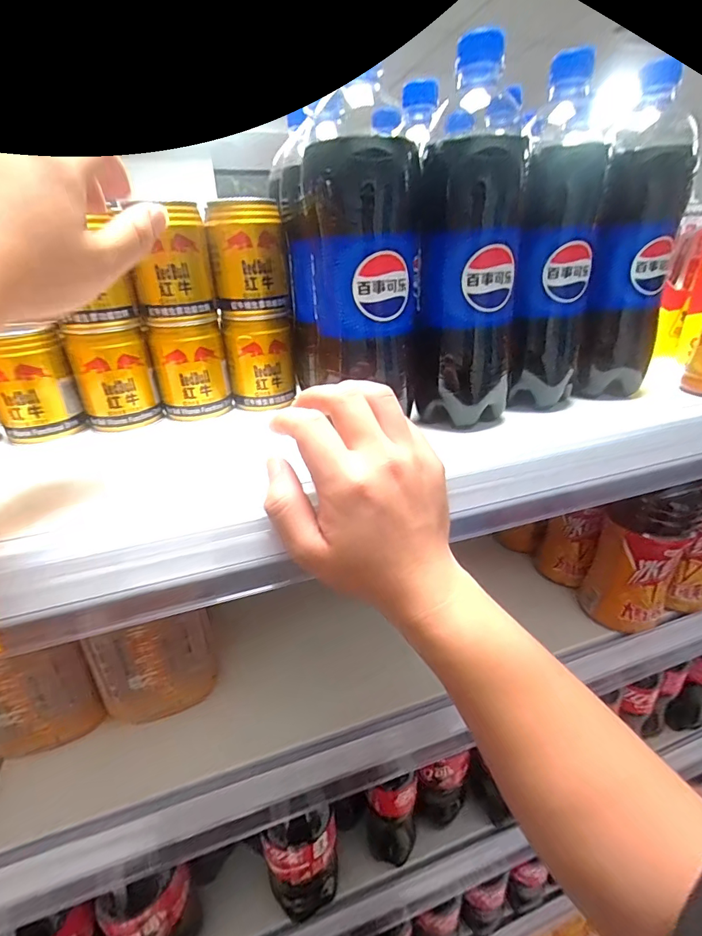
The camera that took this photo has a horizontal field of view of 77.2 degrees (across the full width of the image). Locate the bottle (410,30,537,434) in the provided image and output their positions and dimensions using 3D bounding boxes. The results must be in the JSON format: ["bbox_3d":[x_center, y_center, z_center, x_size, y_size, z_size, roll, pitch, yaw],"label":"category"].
[{"bbox_3d":[0.096,-0.154,0.336,0.067,0.240,0.074,11,29,27],"label":"bottle"}]

